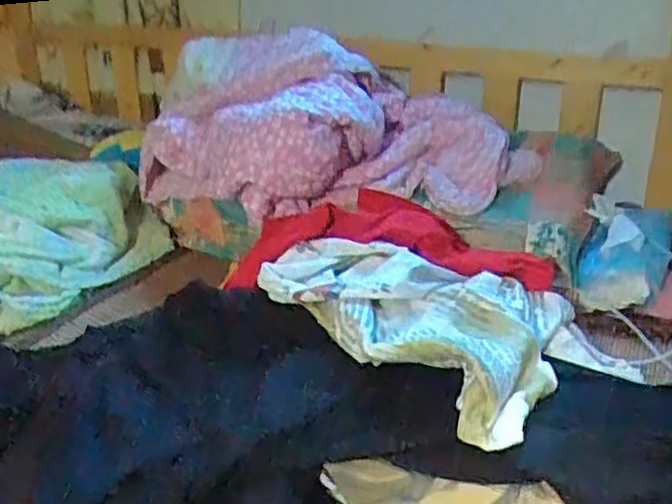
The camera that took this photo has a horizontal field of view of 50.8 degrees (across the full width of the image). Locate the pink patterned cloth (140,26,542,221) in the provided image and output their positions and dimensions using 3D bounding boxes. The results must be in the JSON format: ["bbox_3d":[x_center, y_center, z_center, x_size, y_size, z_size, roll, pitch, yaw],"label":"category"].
[{"bbox_3d":[-0.020,-0.173,0.991,0.544,0.206,0.264,11,24,21],"label":"pink patterned cloth"}]

